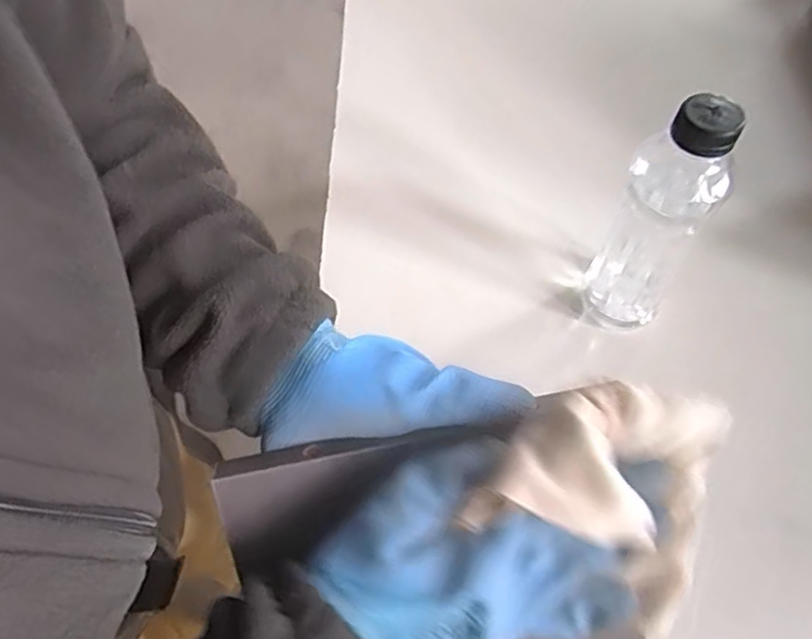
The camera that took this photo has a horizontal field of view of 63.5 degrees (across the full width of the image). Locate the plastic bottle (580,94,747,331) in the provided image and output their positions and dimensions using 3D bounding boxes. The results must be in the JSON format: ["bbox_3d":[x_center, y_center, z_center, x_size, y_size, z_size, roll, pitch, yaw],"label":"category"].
[{"bbox_3d":[0.188,-0.069,0.501,0.071,0.227,0.060,29,66,16],"label":"plastic bottle"}]

